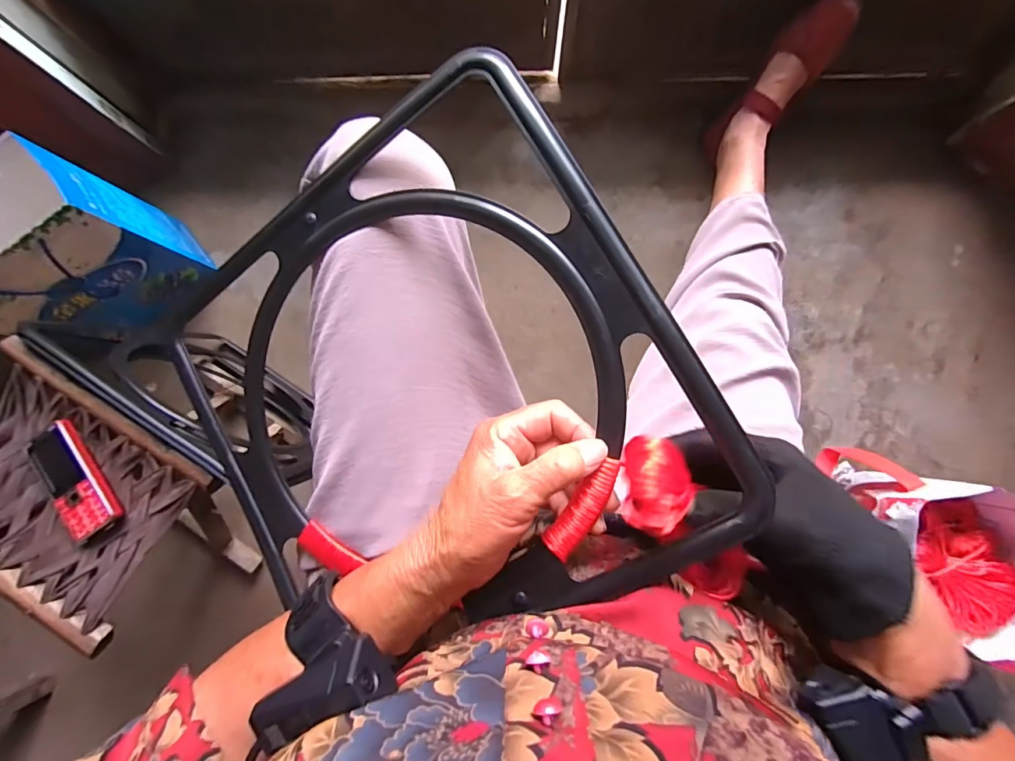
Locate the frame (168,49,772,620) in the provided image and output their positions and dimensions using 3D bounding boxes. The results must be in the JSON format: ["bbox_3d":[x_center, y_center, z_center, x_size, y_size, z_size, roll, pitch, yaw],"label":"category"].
[{"bbox_3d":[-0.059,0.014,0.309,0.321,0.028,0.320,-32,84,16],"label":"frame"}]

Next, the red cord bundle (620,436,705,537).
[{"bbox_3d":[0.082,0.057,0.253,0.034,0.022,0.047,9,86,2],"label":"red cord bundle"}]

